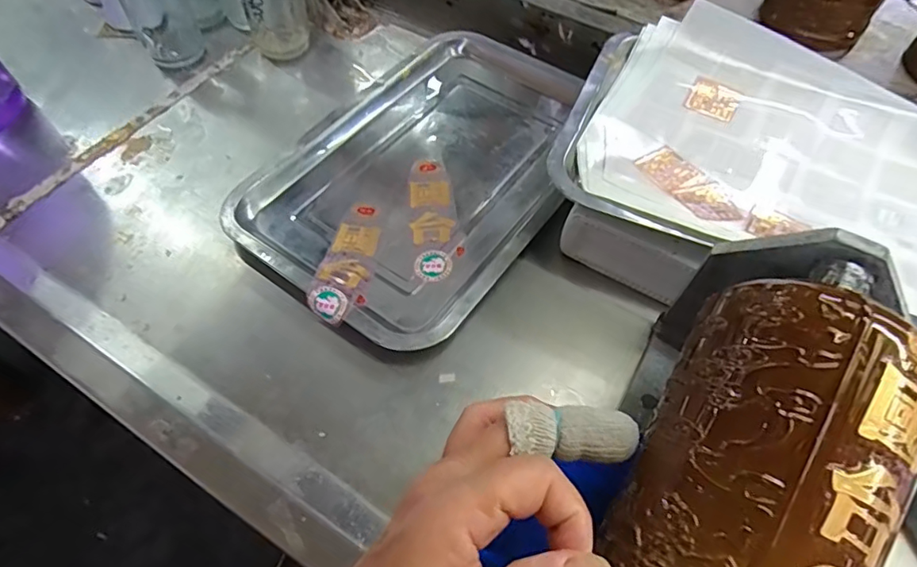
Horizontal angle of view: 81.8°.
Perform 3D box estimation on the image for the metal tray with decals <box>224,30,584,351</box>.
[{"bbox_3d":[-0.015,-0.099,0.428,0.203,0.029,0.307,32,66,17],"label":"metal tray with decals"}]

